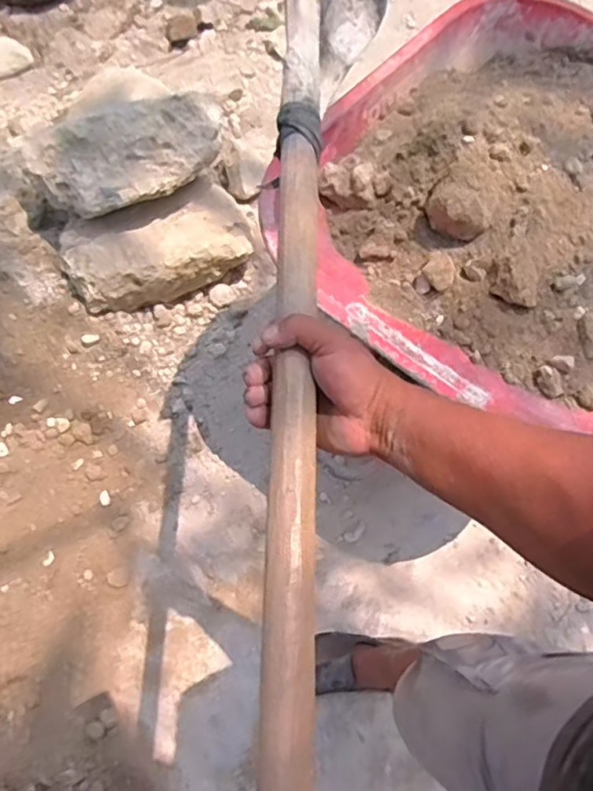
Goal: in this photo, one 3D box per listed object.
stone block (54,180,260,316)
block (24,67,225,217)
[{"bbox_3d":[-0.306,-0.326,1.317,0.395,0.134,0.203,-27,72,-12],"label":"stone block"},{"bbox_3d":[-0.330,-0.494,1.184,0.385,0.137,0.173,-23,71,-11],"label":"block"}]

